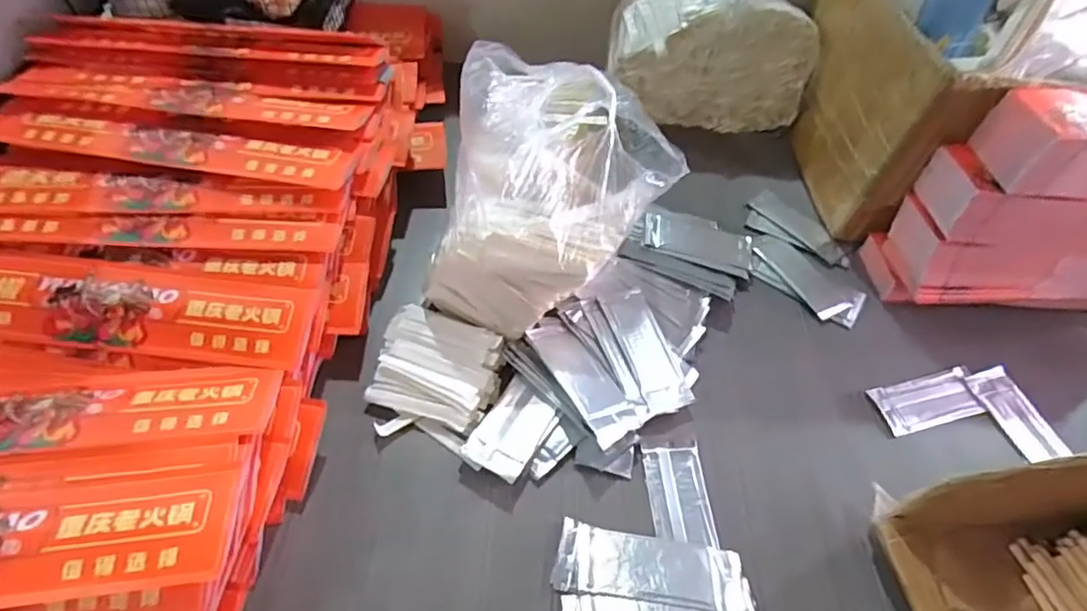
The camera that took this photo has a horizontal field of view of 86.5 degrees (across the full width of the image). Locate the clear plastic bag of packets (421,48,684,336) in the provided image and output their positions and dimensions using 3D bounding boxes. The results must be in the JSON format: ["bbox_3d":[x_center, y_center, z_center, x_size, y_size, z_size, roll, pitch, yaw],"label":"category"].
[{"bbox_3d":[0.015,-0.104,0.514,0.177,0.181,0.212,15,53,5],"label":"clear plastic bag of packets"}]

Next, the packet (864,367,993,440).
[{"bbox_3d":[0.369,0.090,0.552,0.114,0.007,0.048,-11,55,-14],"label":"packet"}]

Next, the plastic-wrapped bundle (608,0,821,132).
[{"bbox_3d":[0.211,-0.322,0.743,0.250,0.164,0.095,4,53,-2],"label":"plastic-wrapped bundle"}]

